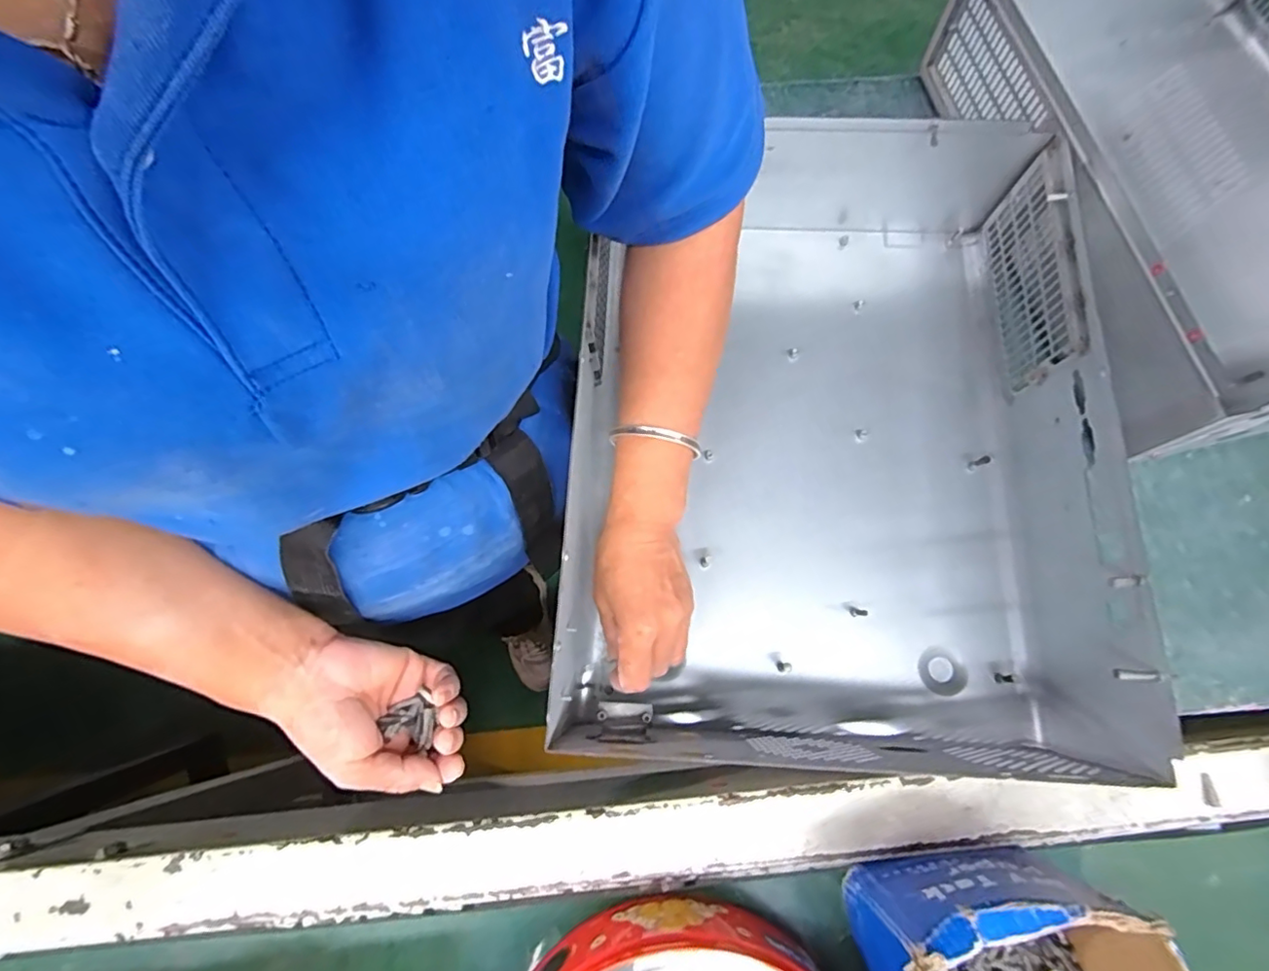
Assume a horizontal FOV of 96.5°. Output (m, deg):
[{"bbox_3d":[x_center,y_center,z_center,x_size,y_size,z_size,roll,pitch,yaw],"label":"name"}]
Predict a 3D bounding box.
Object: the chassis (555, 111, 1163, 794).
[{"bbox_3d":[0.136,-0.041,0.405,0.311,0.118,0.439,3,74,1],"label":"chassis"}]

